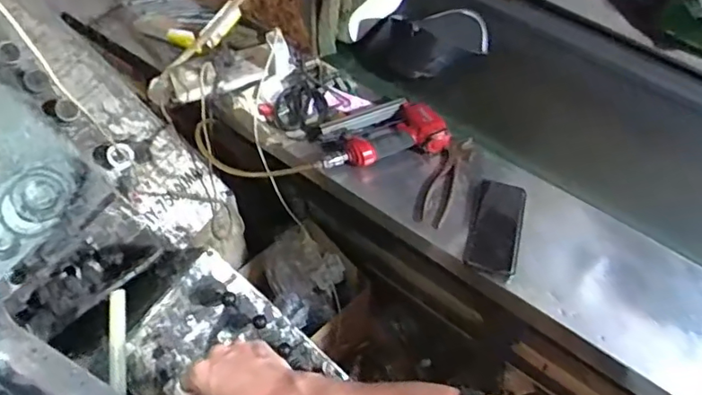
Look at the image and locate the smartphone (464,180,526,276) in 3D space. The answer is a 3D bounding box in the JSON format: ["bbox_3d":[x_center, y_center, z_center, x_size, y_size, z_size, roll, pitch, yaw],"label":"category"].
[{"bbox_3d":[0.203,0.038,0.784,0.068,0.007,0.135,9,60,16],"label":"smartphone"}]

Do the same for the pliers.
[{"bbox_3d":[0.137,-0.029,0.830,0.046,0.017,0.153,23,59,13],"label":"pliers"}]

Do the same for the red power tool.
[{"bbox_3d":[0.047,-0.104,0.860,0.191,0.040,0.105,-11,58,-9],"label":"red power tool"}]

